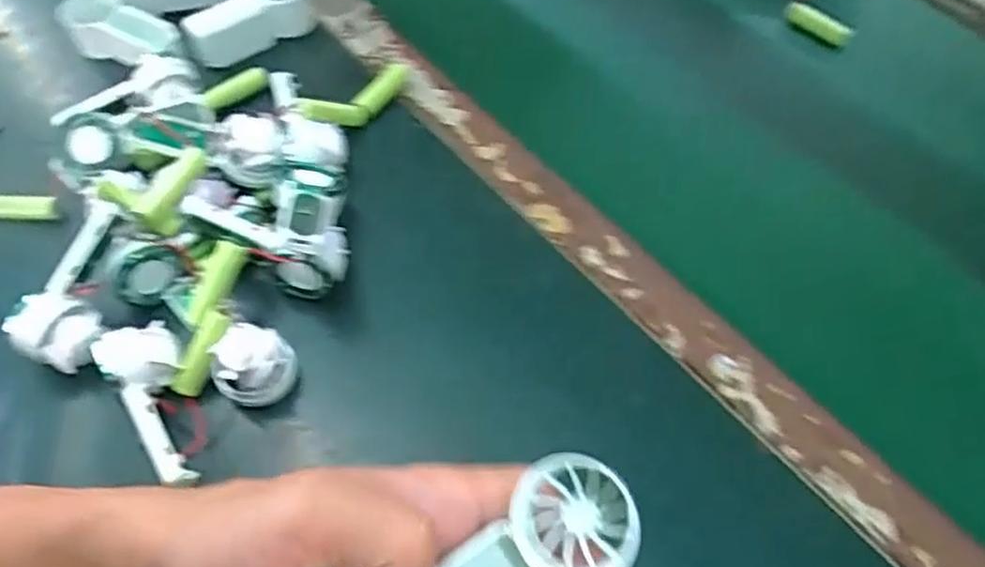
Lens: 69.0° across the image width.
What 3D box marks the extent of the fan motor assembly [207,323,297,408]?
[{"bbox_3d":[-0.130,0.044,0.389,0.041,0.041,0.038,-28,62,-20],"label":"fan motor assembly"}]

